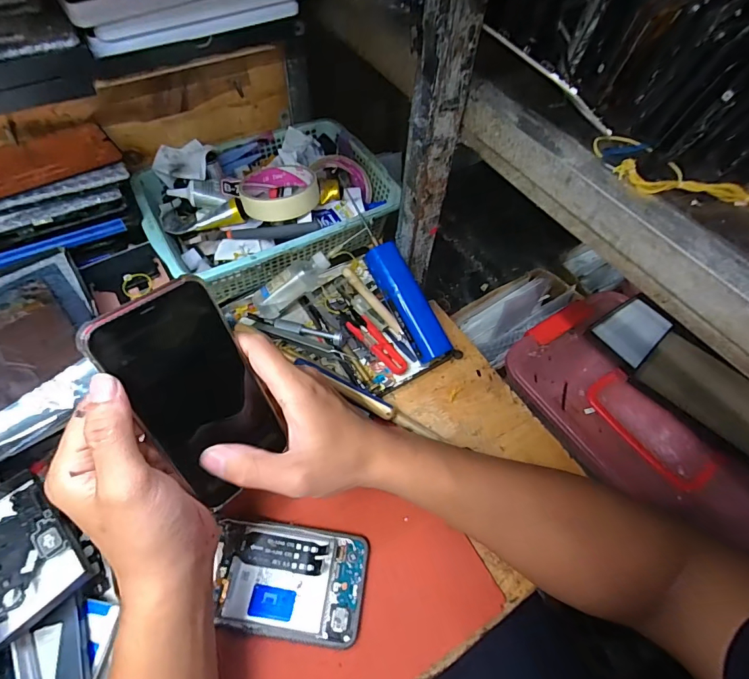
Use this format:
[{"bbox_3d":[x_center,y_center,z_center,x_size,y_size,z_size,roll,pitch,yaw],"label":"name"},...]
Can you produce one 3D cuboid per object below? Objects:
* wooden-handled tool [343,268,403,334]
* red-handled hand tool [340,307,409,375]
[{"bbox_3d":[-0.001,-0.045,0.484,0.013,0.013,0.103,-32,66,-21],"label":"wooden-handled tool"},{"bbox_3d":[0.000,-0.001,0.464,0.026,0.007,0.099,-38,68,-23],"label":"red-handled hand tool"}]

